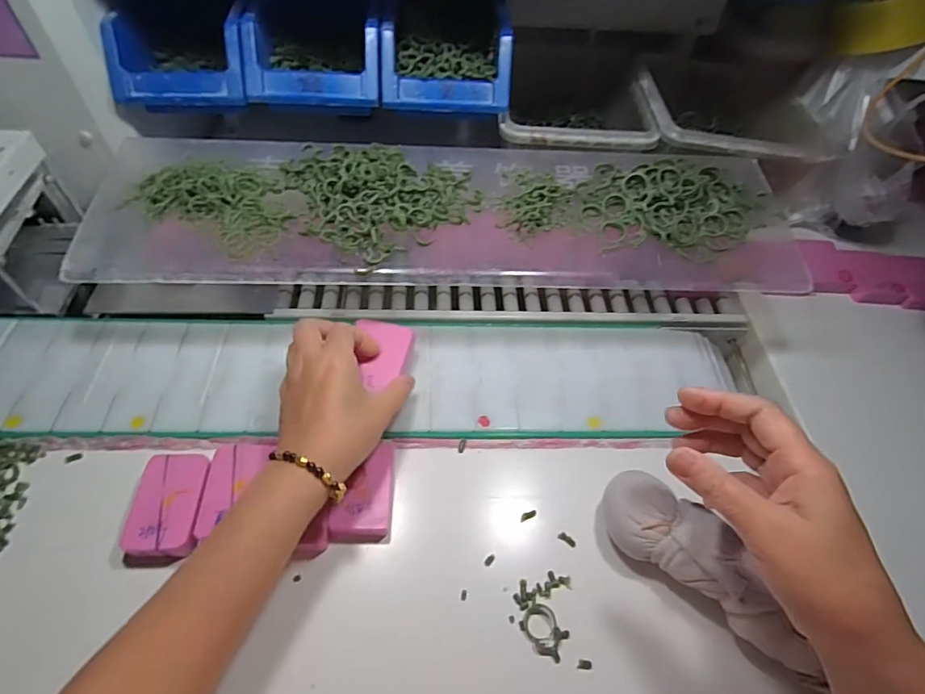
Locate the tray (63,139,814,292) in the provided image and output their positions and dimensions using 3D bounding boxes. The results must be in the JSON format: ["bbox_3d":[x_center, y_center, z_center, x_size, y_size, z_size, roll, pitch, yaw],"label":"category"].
[{"bbox_3d":[-0.003,-0.130,0.445,0.608,0.046,0.167,0,56,-4],"label":"tray"}]

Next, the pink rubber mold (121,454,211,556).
[{"bbox_3d":[-0.216,0.117,0.372,0.050,0.020,0.071,-1,56,-5],"label":"pink rubber mold"}]

